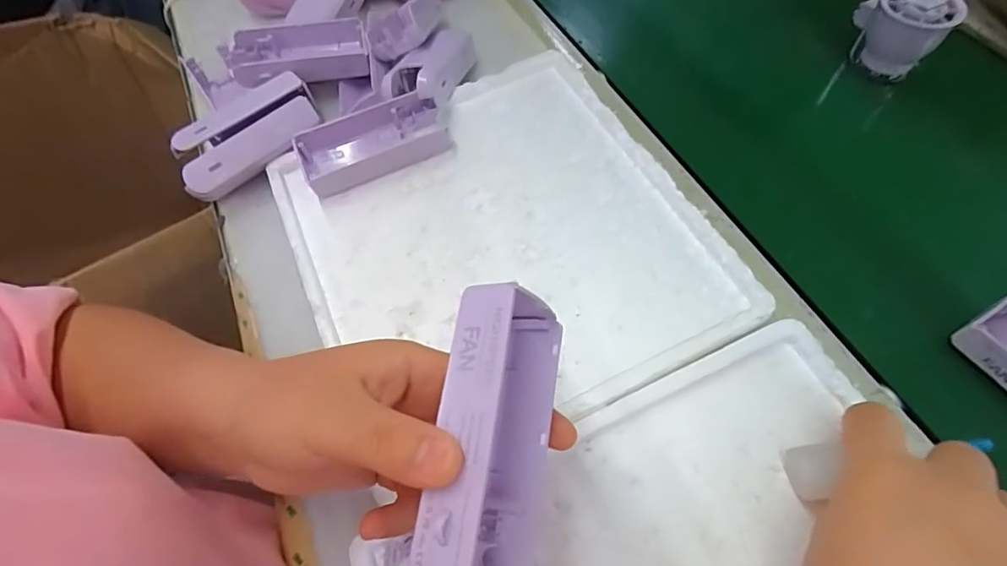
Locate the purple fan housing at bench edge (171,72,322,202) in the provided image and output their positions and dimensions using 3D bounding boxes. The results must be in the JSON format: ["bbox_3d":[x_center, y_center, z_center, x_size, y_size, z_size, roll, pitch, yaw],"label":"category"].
[{"bbox_3d":[-0.194,-0.113,0.383,0.110,0.025,0.059,-37,65,-15],"label":"purple fan housing at bench edge"}]

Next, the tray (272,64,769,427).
[{"bbox_3d":[-0.006,-0.030,0.345,0.243,0.027,0.269,-25,63,-9],"label":"tray"}]

